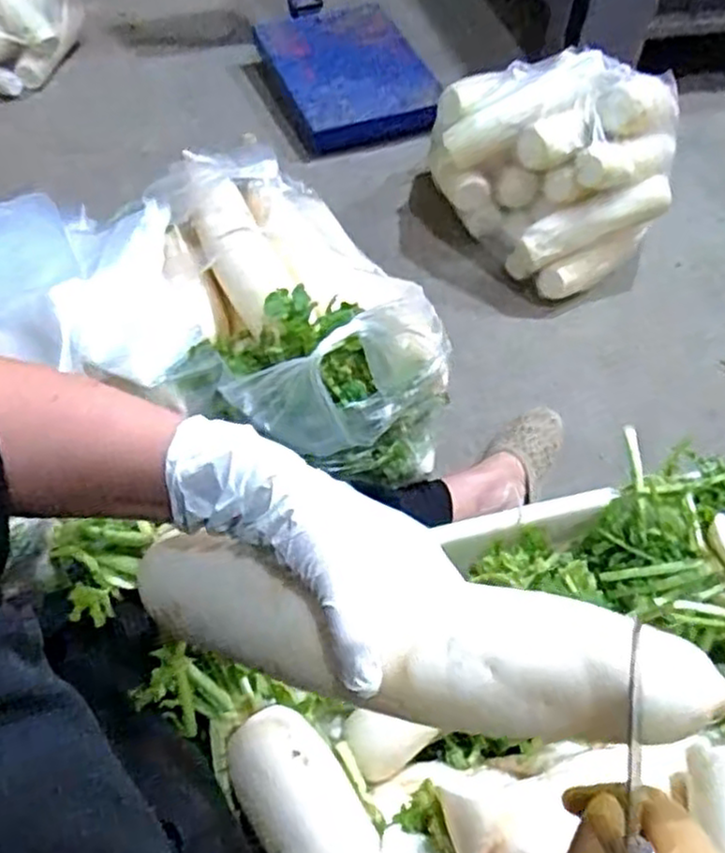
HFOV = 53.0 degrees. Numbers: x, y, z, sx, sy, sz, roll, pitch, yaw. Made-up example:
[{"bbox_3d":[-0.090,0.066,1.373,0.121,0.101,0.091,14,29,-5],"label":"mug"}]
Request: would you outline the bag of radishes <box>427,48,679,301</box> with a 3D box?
[{"bbox_3d":[0.310,-0.414,1.178,0.374,0.261,0.286,-1,54,-2],"label":"bag of radishes"}]

